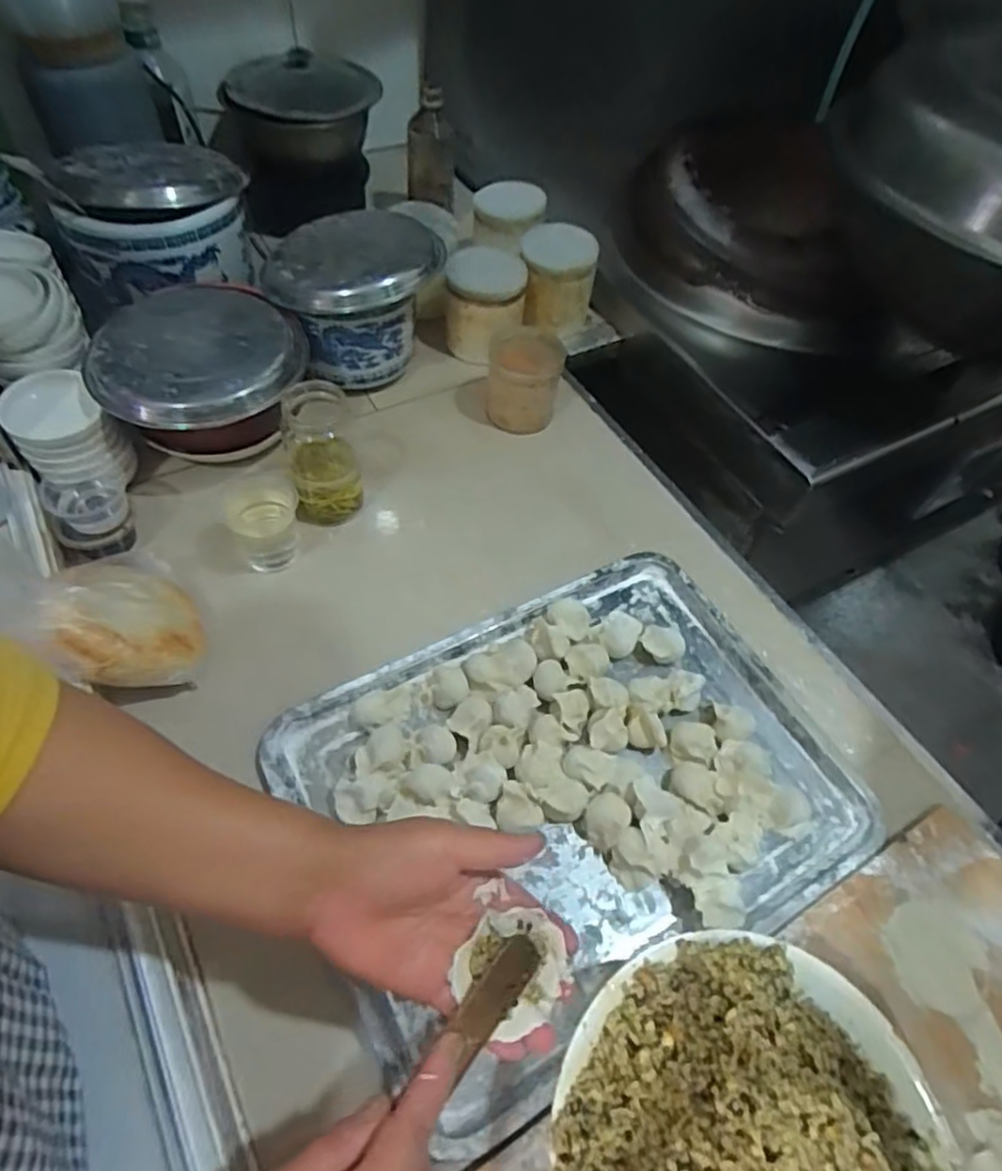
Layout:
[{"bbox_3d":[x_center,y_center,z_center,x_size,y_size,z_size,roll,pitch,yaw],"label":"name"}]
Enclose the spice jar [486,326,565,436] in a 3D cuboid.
[{"bbox_3d":[0.026,-0.240,0.799,0.085,0.085,0.095,13,56,4],"label":"spice jar"}]

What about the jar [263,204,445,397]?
[{"bbox_3d":[-0.166,-0.336,0.793,0.189,0.138,0.184,-2,56,-7],"label":"jar"}]

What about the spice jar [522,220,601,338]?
[{"bbox_3d":[0.070,-0.398,0.905,0.101,0.125,0.101,3,56,-4],"label":"spice jar"}]

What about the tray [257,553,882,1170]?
[{"bbox_3d":[0.061,0.161,0.557,0.427,0.034,0.326,-23,61,-20],"label":"tray"}]

